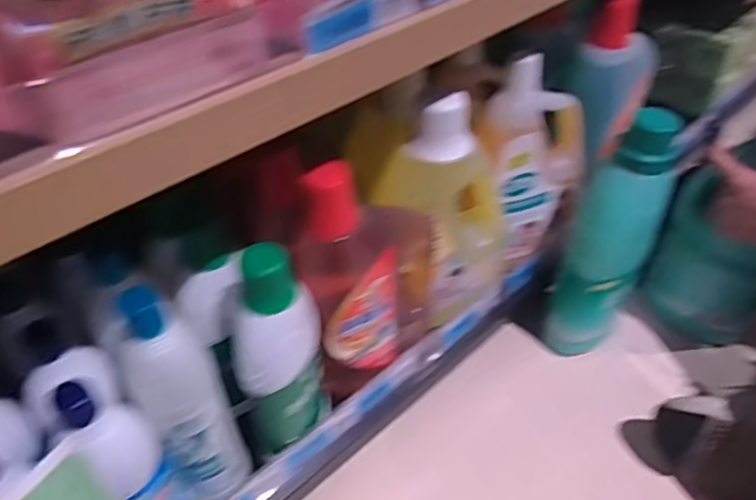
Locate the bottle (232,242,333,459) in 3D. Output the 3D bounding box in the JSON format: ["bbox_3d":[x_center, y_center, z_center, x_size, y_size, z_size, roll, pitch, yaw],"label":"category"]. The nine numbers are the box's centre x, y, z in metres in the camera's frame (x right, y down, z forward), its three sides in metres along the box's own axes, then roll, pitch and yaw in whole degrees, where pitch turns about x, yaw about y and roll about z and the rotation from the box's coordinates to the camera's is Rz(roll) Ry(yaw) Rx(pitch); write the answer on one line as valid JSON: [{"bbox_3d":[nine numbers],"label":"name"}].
[{"bbox_3d":[-0.083,0.097,0.528,0.074,0.234,0.065,-9,45,-9],"label":"bottle"}]

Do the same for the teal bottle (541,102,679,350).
[{"bbox_3d":[0.273,-0.005,0.700,0.089,0.313,0.082,19,47,18],"label":"teal bottle"}]

